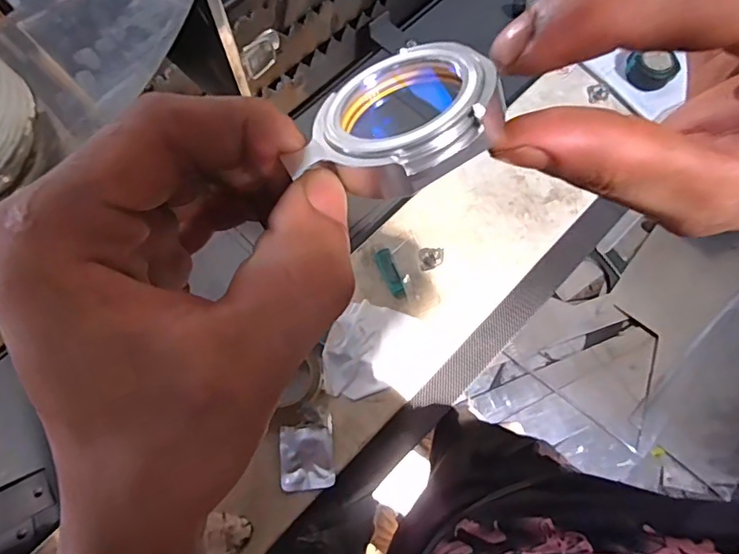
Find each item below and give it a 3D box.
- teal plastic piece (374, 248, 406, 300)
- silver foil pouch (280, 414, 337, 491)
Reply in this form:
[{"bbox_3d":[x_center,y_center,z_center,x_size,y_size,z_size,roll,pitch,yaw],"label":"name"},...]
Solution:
[{"bbox_3d":[0.032,-0.004,0.791,0.023,0.014,0.077,-24,87,-9],"label":"teal plastic piece"},{"bbox_3d":[-0.082,0.235,0.709,0.069,0.008,0.083,-5,69,-2],"label":"silver foil pouch"}]

